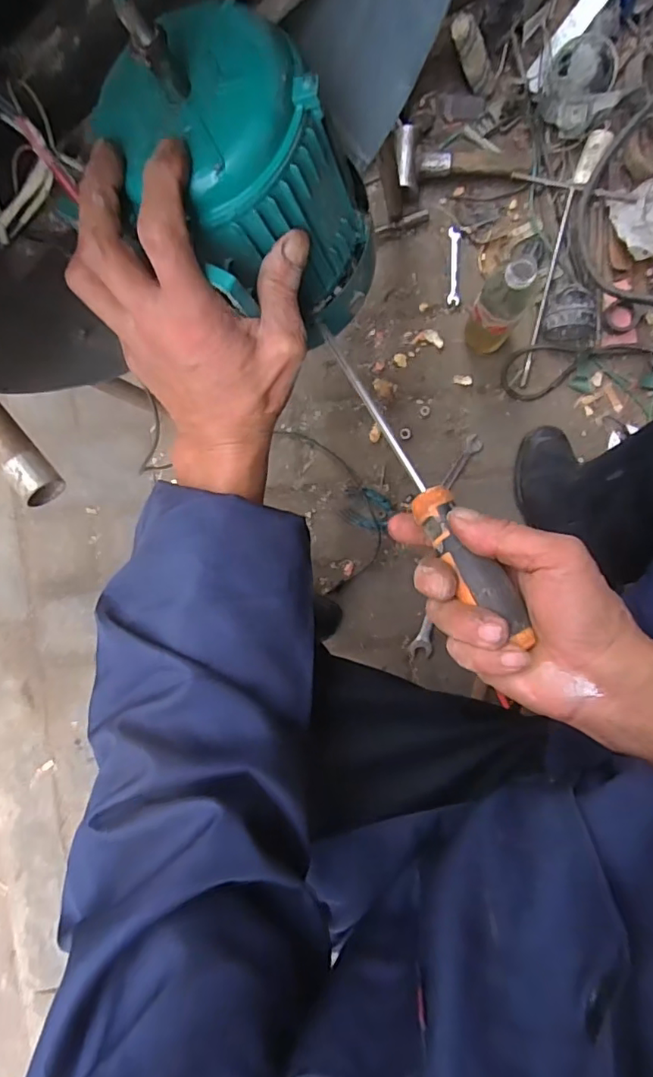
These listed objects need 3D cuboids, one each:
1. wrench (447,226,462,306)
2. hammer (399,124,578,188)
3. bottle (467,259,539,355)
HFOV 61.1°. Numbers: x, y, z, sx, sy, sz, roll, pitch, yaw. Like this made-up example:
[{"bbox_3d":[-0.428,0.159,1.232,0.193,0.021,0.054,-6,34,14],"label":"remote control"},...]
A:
[{"bbox_3d":[0.193,-0.410,0.834,0.017,0.006,0.115,1,91,5],"label":"wrench"},{"bbox_3d":[0.224,-0.541,0.804,0.250,0.032,0.078,10,92,5],"label":"hammer"},{"bbox_3d":[0.220,-0.293,0.722,0.054,0.211,0.053,0,91,5],"label":"bottle"}]

